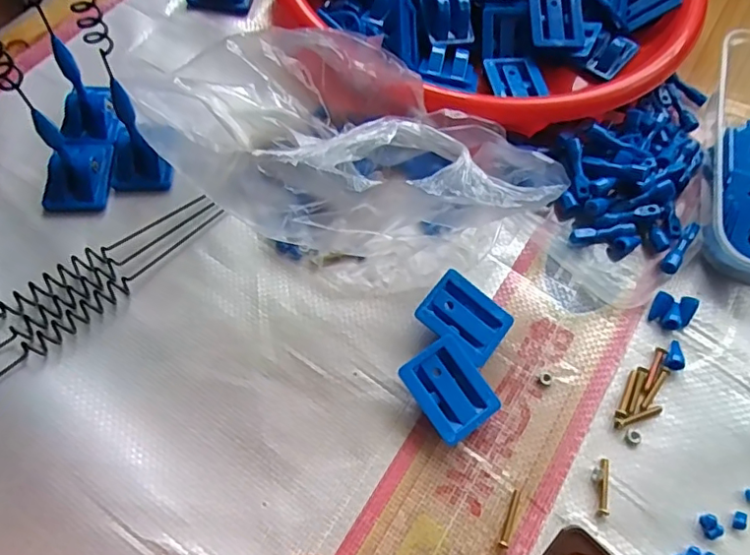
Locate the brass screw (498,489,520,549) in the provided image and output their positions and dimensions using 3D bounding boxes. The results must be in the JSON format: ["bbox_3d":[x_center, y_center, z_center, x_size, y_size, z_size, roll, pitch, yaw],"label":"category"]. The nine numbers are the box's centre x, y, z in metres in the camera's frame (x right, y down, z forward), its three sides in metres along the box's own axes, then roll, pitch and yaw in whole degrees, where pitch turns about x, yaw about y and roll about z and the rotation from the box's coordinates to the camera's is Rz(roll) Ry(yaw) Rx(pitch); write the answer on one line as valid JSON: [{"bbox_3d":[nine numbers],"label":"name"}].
[{"bbox_3d":[0.064,0.112,0.259,0.005,0.004,0.026,22,65,7],"label":"brass screw"}]

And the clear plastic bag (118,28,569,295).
[{"bbox_3d":[-0.024,-0.074,0.306,0.225,0.072,0.127,37,68,14],"label":"clear plastic bag"}]

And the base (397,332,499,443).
[{"bbox_3d":[0.037,0.056,0.278,0.036,0.017,0.044,-32,70,-17],"label":"base"}]

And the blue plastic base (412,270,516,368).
[{"bbox_3d":[0.047,0.022,0.295,0.044,0.016,0.035,37,68,14],"label":"blue plastic base"}]

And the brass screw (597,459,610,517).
[{"bbox_3d":[0.111,0.101,0.268,0.005,0.004,0.027,14,65,4],"label":"brass screw"}]

